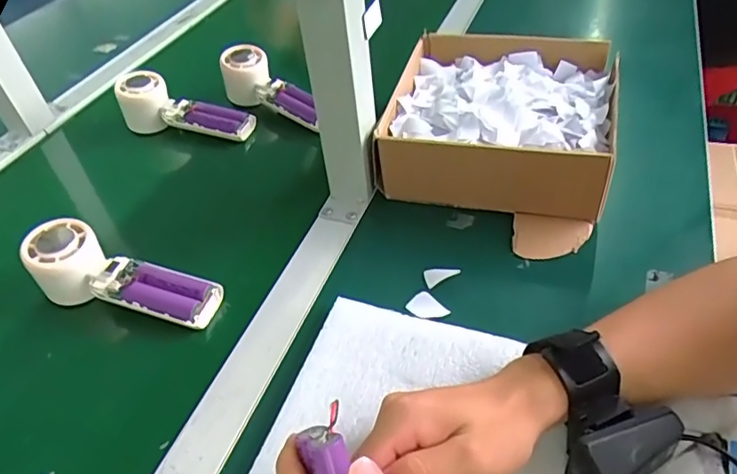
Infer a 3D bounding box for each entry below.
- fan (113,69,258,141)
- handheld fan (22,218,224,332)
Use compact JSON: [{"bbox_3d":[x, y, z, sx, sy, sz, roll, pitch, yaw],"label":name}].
[{"bbox_3d":[-0.216,-0.155,0.639,0.152,0.059,0.043,9,47,15],"label":"fan"},{"bbox_3d":[-0.205,0.038,0.458,0.165,0.045,0.049,18,46,4],"label":"handheld fan"}]

